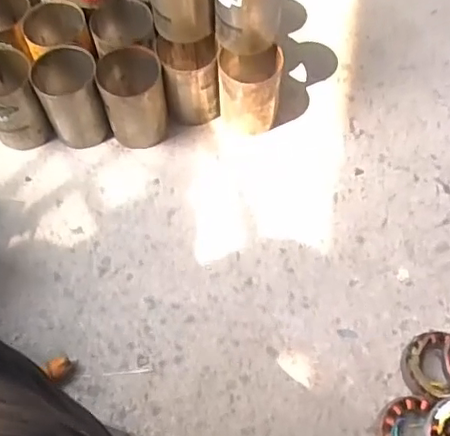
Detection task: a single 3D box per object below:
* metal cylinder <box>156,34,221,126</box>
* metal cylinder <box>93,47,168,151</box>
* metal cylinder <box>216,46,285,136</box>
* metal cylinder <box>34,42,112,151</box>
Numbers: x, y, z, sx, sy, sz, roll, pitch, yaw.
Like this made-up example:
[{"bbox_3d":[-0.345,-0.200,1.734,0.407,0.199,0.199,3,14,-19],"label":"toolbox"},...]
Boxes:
[{"bbox_3d":[-0.049,-0.212,0.888,0.089,0.112,0.091,-9,64,-4],"label":"metal cylinder"},{"bbox_3d":[-0.134,-0.178,0.863,0.092,0.121,0.100,-12,65,-5],"label":"metal cylinder"},{"bbox_3d":[0.037,-0.181,0.873,0.094,0.114,0.084,2,64,1],"label":"metal cylinder"},{"bbox_3d":[-0.224,-0.176,0.863,0.084,0.128,0.096,-20,66,-9],"label":"metal cylinder"}]

